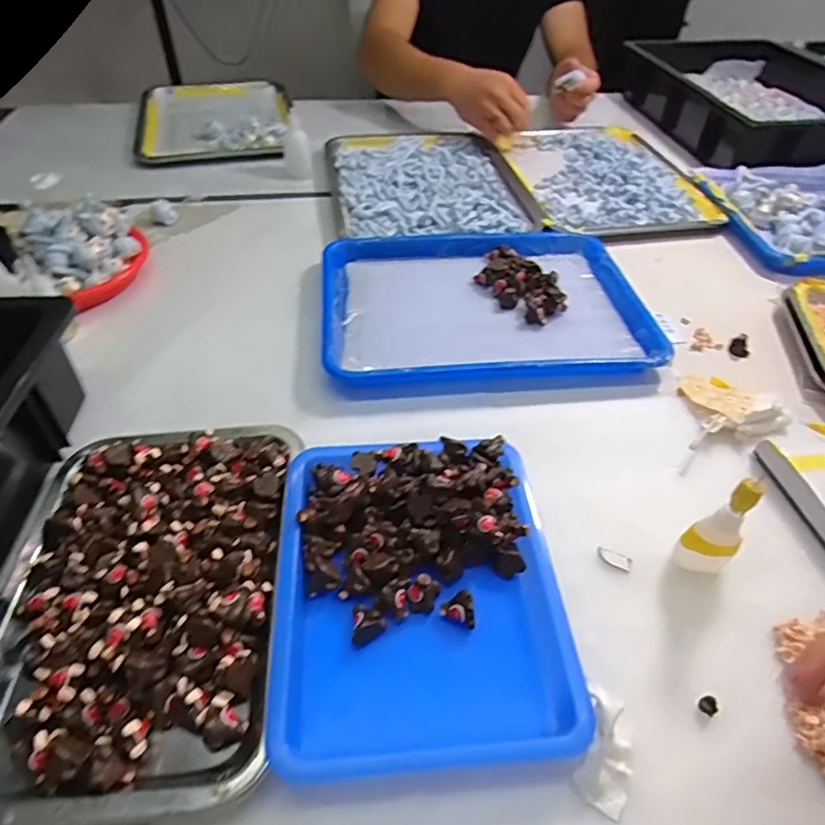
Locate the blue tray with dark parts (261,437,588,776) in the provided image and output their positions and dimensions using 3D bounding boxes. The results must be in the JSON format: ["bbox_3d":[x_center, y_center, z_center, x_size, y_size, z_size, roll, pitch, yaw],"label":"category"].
[{"bbox_3d":[0.004,0.108,0.357,0.171,0.038,0.207,-3,46,-4],"label":"blue tray with dark parts"}]

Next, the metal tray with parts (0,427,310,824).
[{"bbox_3d":[-0.175,0.112,0.357,0.180,0.039,0.256,-2,46,-3],"label":"metal tray with parts"}]

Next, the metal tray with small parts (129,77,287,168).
[{"bbox_3d":[-0.343,-0.511,0.946,0.249,0.023,0.361,-6,46,-7],"label":"metal tray with small parts"}]

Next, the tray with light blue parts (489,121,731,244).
[{"bbox_3d":[0.280,-0.373,0.844,0.234,0.025,0.397,-4,46,-6],"label":"tray with light blue parts"}]

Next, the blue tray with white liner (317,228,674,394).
[{"bbox_3d":[0.072,-0.114,0.591,0.330,0.037,0.257,-5,46,-6],"label":"blue tray with white liner"}]

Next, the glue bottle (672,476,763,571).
[{"bbox_3d":[0.201,0.074,0.357,0.024,0.089,0.027,-22,50,-21],"label":"glue bottle"}]

